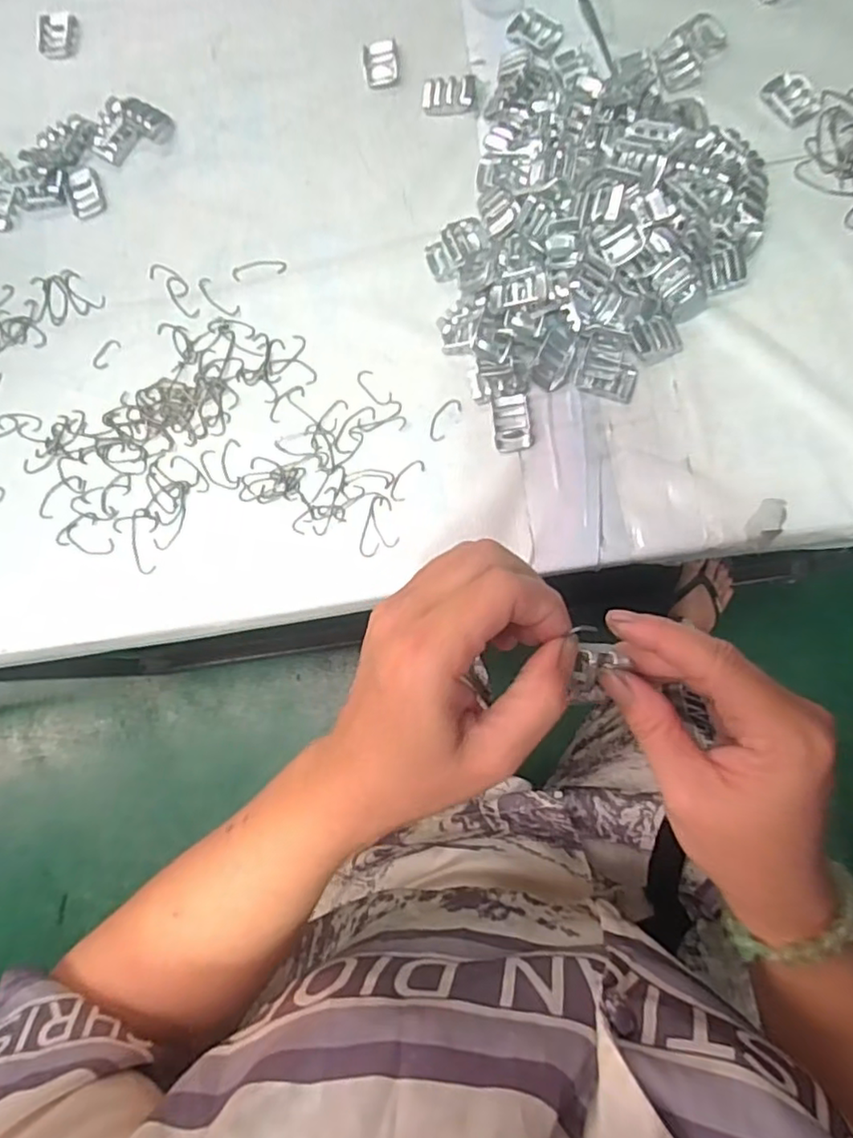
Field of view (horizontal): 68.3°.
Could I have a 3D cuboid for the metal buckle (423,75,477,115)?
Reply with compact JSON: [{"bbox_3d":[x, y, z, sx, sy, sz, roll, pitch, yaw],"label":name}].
[{"bbox_3d":[0.017,-0.349,0.462,0.038,0.005,0.028,2,83,7],"label":"metal buckle"}]

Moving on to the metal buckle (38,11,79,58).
[{"bbox_3d":[-0.299,-0.435,0.511,0.032,0.008,0.038,2,83,7],"label":"metal buckle"}]

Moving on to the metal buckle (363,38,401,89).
[{"bbox_3d":[-0.034,-0.381,0.474,0.026,0.008,0.036,-5,82,6],"label":"metal buckle"}]

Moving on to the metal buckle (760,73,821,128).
[{"bbox_3d":[0.253,-0.326,0.436,0.029,0.004,0.039,-35,80,1],"label":"metal buckle"}]

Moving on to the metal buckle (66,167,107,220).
[{"bbox_3d":[-0.266,-0.293,0.490,0.025,0.006,0.039,-17,81,4],"label":"metal buckle"}]

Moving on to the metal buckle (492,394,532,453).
[{"bbox_3d":[0.057,-0.099,0.423,0.024,0.006,0.038,-7,82,5],"label":"metal buckle"}]

